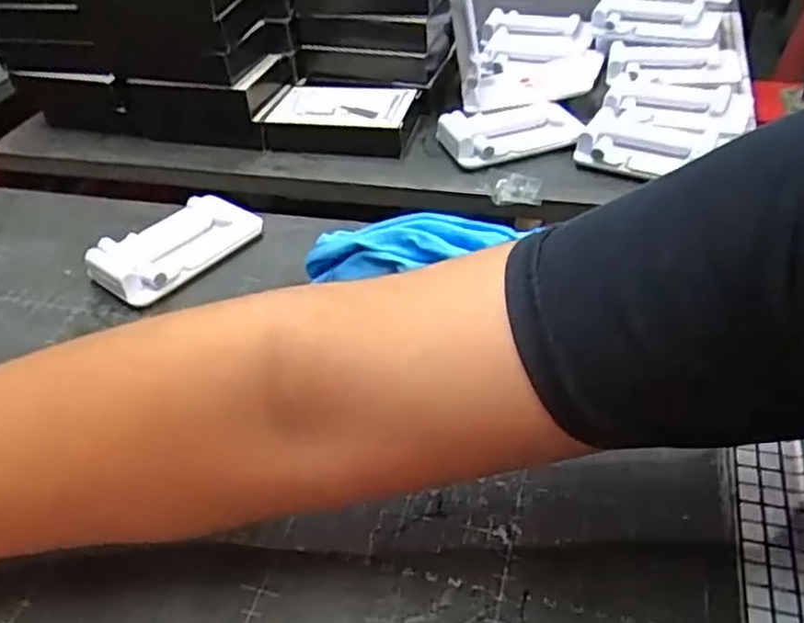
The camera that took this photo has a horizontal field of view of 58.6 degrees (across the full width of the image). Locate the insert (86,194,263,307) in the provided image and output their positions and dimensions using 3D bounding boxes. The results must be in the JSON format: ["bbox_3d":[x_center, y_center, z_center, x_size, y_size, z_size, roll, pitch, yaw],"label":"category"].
[{"bbox_3d":[-0.154,-0.046,0.492,0.061,0.022,0.110,28,52,34],"label":"insert"}]

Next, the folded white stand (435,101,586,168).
[{"bbox_3d":[0.084,-0.148,0.572,0.105,0.016,0.065,-14,41,-8],"label":"folded white stand"}]

